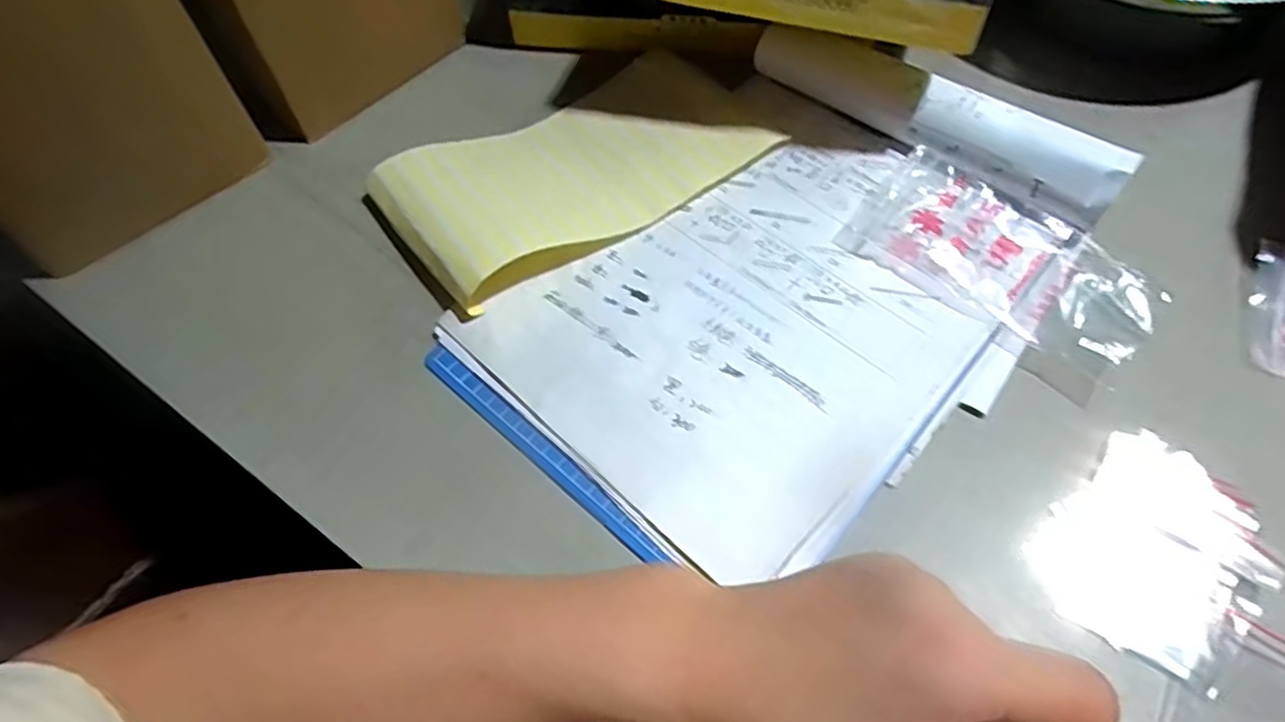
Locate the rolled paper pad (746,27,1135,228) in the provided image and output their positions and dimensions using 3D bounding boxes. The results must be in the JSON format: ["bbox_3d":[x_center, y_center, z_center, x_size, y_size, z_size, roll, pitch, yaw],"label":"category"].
[{"bbox_3d":[0.160,-0.140,0.399,0.213,0.036,0.033,35,66,21],"label":"rolled paper pad"}]

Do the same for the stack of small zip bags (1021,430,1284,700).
[{"bbox_3d":[0.218,0.080,0.294,0.077,0.012,0.093,39,67,23],"label":"stack of small zip bags"}]

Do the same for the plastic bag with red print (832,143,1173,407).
[{"bbox_3d":[0.186,-0.053,0.362,0.147,0.018,0.078,37,67,22],"label":"plastic bag with red print"}]

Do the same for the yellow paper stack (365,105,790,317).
[{"bbox_3d":[-0.039,-0.117,0.400,0.207,0.032,0.122,-30,62,-15],"label":"yellow paper stack"}]

